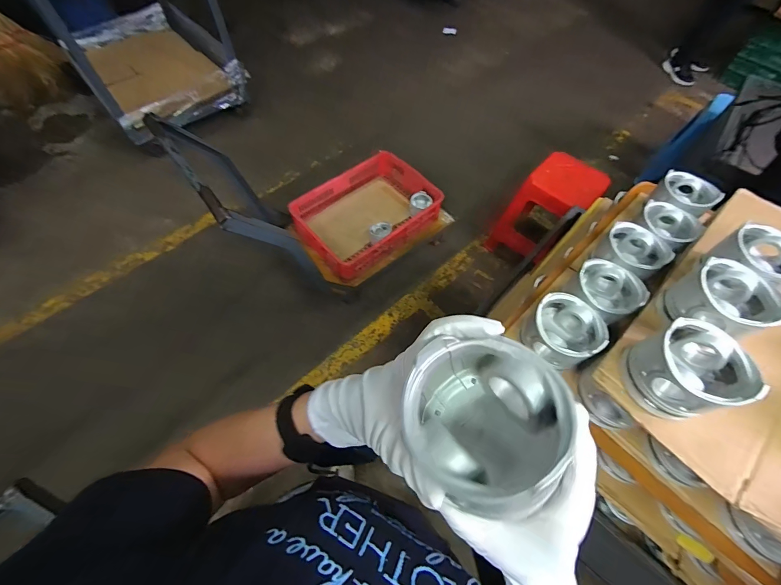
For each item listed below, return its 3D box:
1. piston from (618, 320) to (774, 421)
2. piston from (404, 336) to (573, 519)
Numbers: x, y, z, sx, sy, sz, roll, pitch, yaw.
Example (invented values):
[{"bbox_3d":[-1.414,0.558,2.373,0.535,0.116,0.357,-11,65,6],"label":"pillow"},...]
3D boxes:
[{"bbox_3d":[0.365,0.099,0.440,0.102,0.096,0.101,-11,62,-8],"label":"piston"},{"bbox_3d":[0.067,0.089,0.244,0.107,0.072,0.107,-10,50,12],"label":"piston"}]

